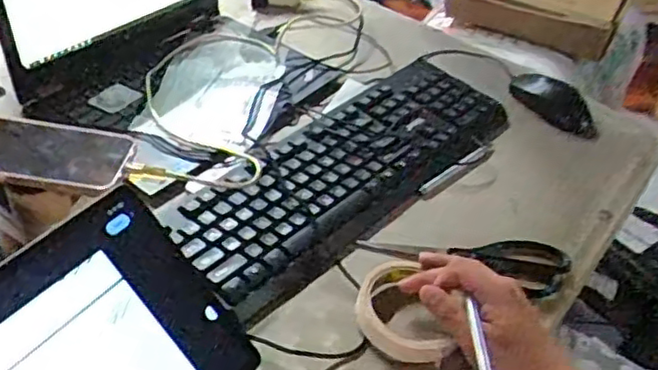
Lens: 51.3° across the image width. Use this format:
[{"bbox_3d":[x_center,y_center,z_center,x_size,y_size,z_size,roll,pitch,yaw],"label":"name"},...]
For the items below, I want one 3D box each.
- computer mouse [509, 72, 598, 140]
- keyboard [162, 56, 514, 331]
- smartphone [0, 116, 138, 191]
[{"bbox_3d":[0.274,-0.100,0.830,0.116,0.030,0.049,41,50,18],"label":"computer mouse"},{"bbox_3d":[0.024,-0.023,0.709,0.140,0.027,0.414,32,46,27],"label":"keyboard"},{"bbox_3d":[-0.229,-0.030,0.548,0.136,0.009,0.072,9,43,-8],"label":"smartphone"}]

